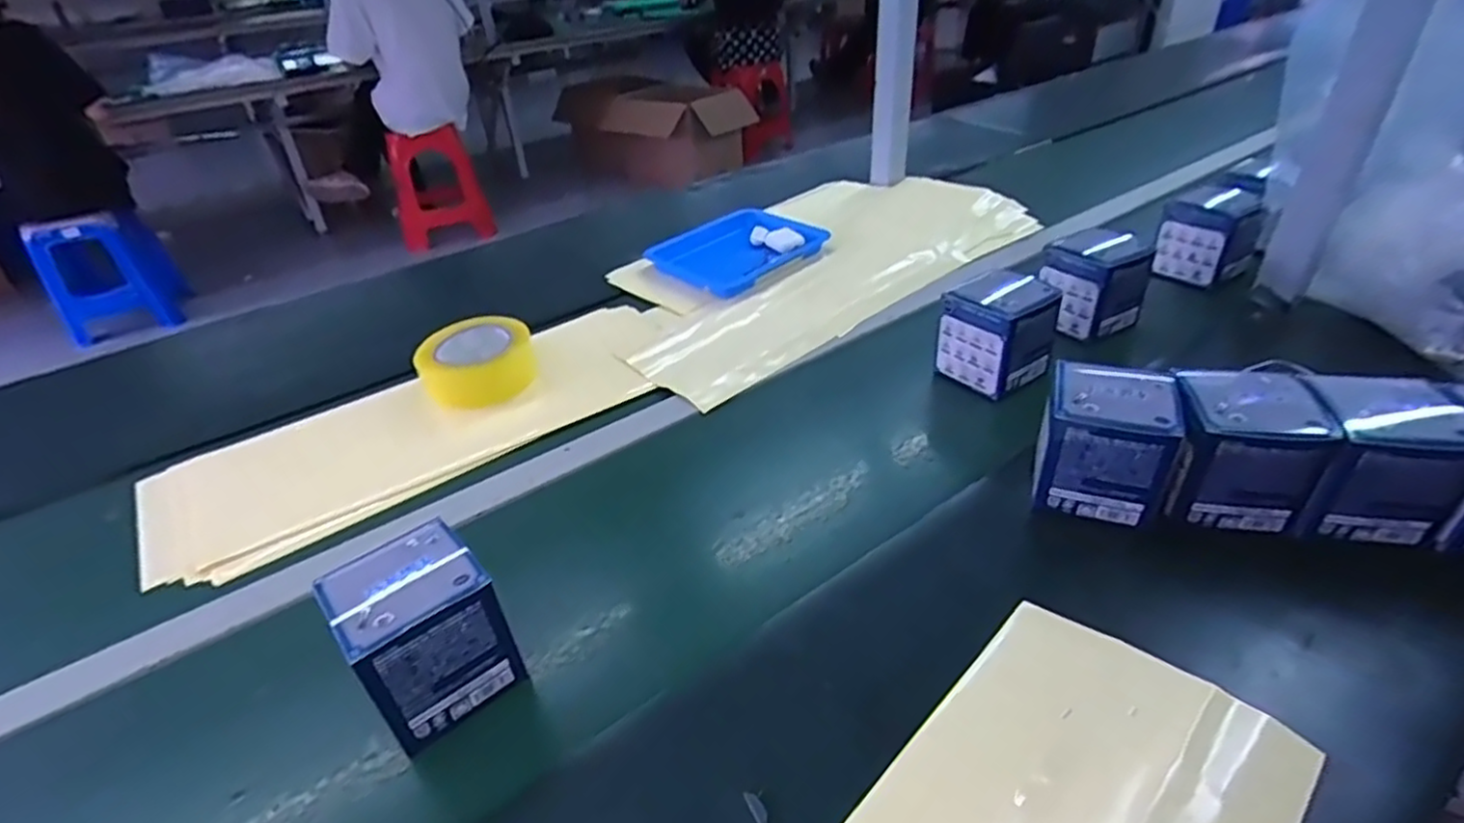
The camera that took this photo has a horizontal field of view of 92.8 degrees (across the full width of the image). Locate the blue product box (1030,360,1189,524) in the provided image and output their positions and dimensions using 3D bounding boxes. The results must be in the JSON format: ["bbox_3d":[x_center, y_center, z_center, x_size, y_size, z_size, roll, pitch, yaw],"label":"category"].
[{"bbox_3d":[0.286,0.024,0.538,0.086,0.103,0.097,13,39,25],"label":"blue product box"}]

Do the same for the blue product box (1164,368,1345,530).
[{"bbox_3d":[0.369,0.028,0.512,0.086,0.093,0.082,7,37,18],"label":"blue product box"}]

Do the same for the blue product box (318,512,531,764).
[{"bbox_3d":[-0.190,0.138,0.434,0.080,0.097,0.078,-31,42,-31],"label":"blue product box"}]

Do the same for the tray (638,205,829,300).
[{"bbox_3d":[0.007,-0.222,0.962,0.182,0.035,0.201,22,44,33],"label":"tray"}]

